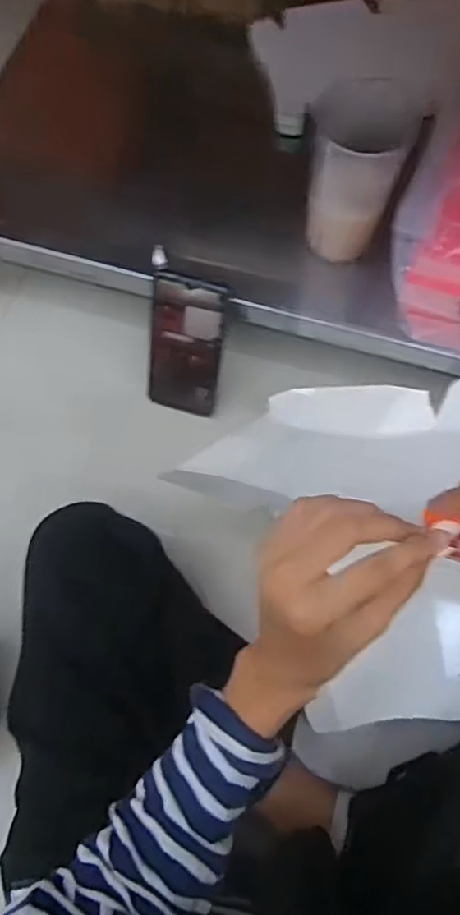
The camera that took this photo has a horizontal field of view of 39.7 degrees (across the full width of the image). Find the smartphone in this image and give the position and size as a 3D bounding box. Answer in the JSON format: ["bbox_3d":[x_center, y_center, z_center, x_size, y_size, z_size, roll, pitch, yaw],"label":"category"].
[{"bbox_3d":[-0.046,-0.112,0.655,0.075,0.148,0.015,12,36,5],"label":"smartphone"}]

